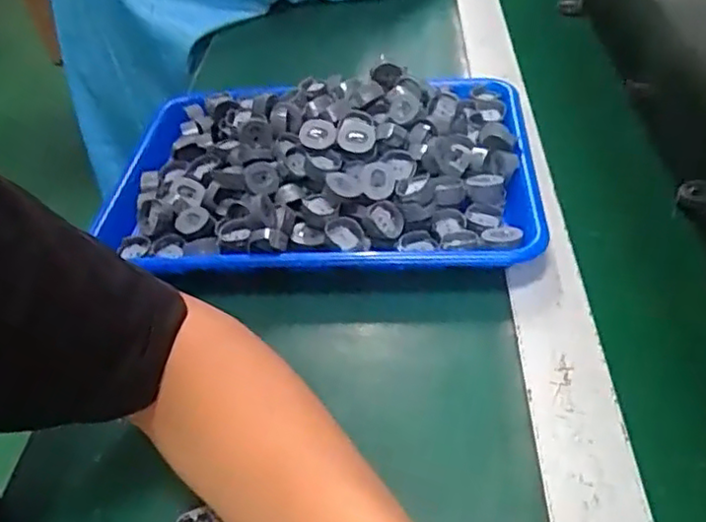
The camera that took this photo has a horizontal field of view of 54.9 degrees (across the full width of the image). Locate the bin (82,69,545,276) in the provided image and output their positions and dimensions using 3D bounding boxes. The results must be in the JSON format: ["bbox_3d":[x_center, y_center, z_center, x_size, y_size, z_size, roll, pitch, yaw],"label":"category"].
[{"bbox_3d":[-0.025,-0.078,0.546,0.328,0.060,0.239,-2,42,7],"label":"bin"}]

